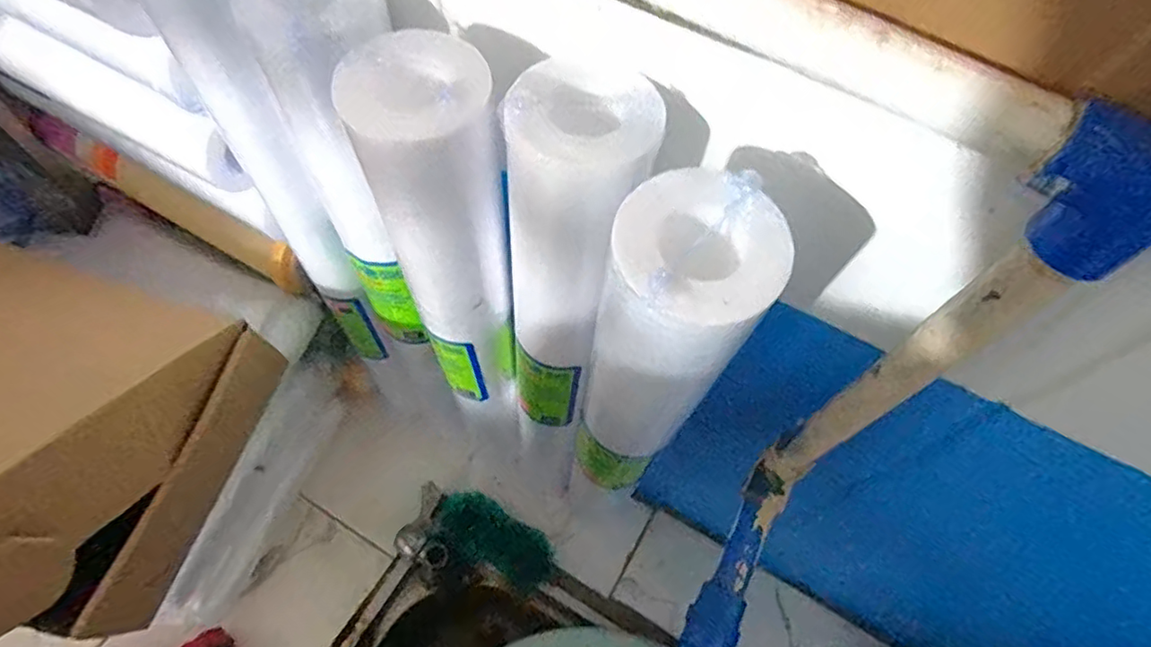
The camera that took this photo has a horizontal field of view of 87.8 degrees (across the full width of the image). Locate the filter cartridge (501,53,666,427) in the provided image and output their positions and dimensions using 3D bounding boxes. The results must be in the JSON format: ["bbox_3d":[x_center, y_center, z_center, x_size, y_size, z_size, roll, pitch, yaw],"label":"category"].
[{"bbox_3d":[-0.006,-0.016,0.334,0.061,0.264,0.055,14,62,4],"label":"filter cartridge"}]

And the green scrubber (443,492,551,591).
[{"bbox_3d":[-0.081,0.225,0.620,0.128,0.021,0.055,36,65,-1],"label":"green scrubber"}]

